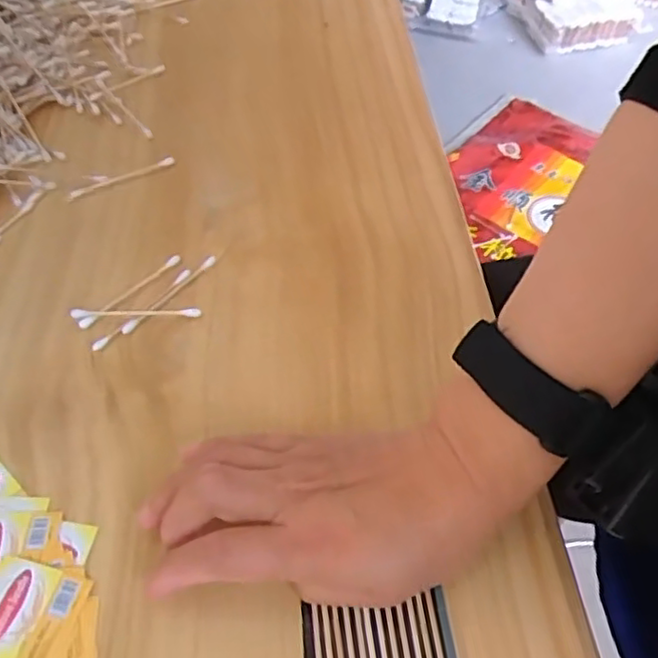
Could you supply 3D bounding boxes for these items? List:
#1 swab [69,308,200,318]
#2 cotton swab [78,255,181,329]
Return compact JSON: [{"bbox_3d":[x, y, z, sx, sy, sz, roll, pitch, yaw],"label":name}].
[{"bbox_3d":[-0.110,-0.009,0.374,0.073,0.005,0.006,0,51,-1],"label":"swab"},{"bbox_3d":[-0.117,-0.024,0.386,0.006,0.004,0.072,35,58,24],"label":"cotton swab"}]

